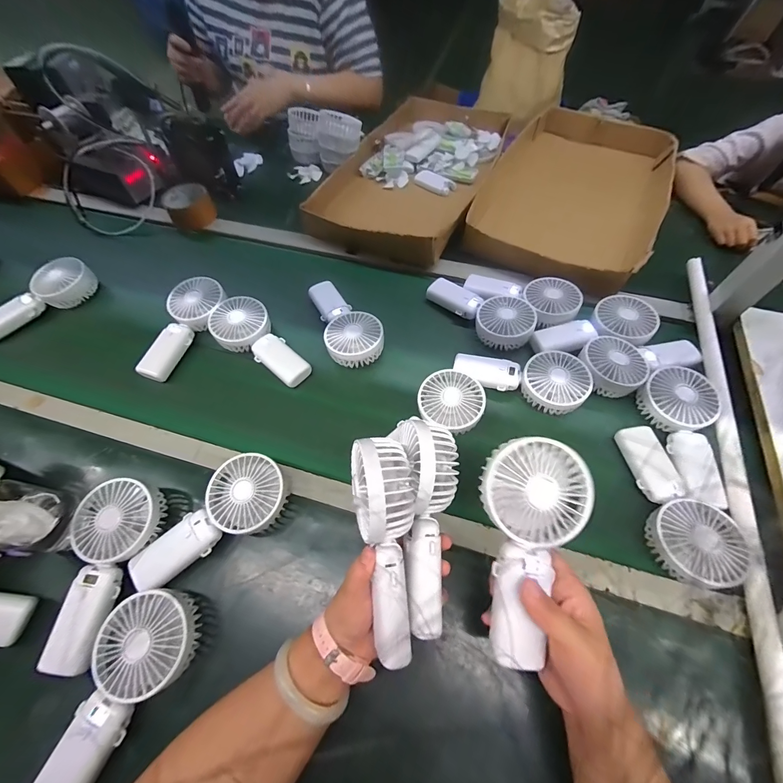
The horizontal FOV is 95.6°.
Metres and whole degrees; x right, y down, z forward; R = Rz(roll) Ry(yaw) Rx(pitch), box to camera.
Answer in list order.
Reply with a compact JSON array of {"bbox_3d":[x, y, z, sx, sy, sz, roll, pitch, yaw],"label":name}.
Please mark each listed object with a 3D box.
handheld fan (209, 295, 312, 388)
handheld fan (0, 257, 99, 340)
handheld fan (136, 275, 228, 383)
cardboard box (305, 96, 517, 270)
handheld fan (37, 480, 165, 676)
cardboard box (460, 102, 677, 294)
[{"bbox_3d":[-0.210,-0.076,0.558,0.082,0.043,0.185,-41,69,-20],"label":"handheld fan"},{"bbox_3d":[-0.612,-0.167,0.626,0.170,0.065,0.100,-35,66,-5],"label":"handheld fan"},{"bbox_3d":[-0.341,-0.105,0.566,0.084,0.046,0.178,21,63,11],"label":"handheld fan"},{"bbox_3d":[0.050,-0.468,0.742,0.290,0.050,0.515,19,63,10],"label":"cardboard box"},{"bbox_3d":[-0.319,0.188,0.380,0.083,0.038,0.177,9,61,4],"label":"handheld fan"},{"bbox_3d":[0.360,-0.401,0.715,0.324,0.061,0.535,27,64,14],"label":"cardboard box"}]

